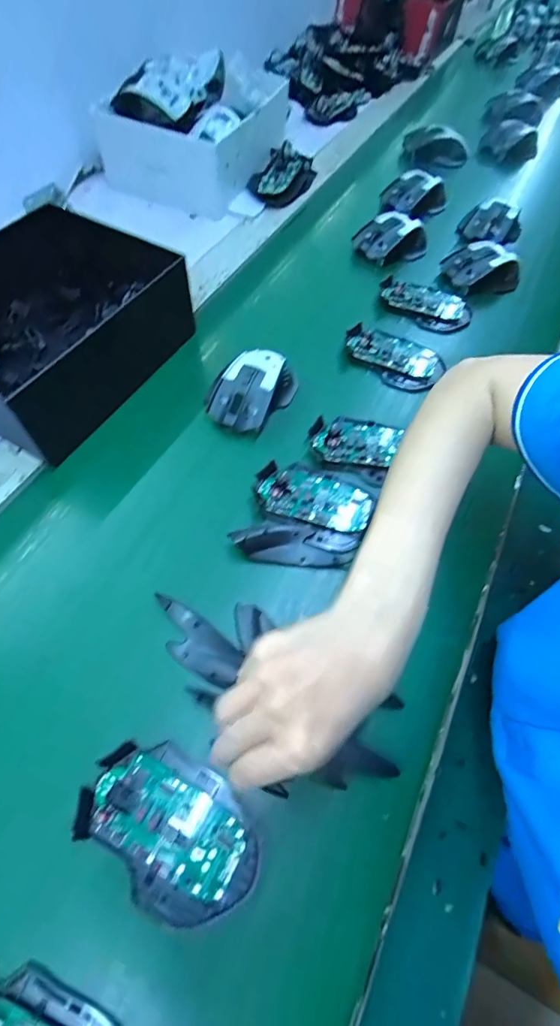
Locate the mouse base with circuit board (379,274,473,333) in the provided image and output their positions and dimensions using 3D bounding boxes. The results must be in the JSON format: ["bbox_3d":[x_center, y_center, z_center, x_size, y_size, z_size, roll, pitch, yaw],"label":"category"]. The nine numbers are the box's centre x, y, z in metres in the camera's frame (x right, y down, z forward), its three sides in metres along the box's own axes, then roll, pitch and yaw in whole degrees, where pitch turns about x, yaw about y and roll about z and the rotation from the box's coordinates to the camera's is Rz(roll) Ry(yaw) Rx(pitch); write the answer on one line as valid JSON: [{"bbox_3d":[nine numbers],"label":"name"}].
[{"bbox_3d":[0.179,-0.263,0.527,0.115,0.014,0.068,31,64,14],"label":"mouse base with circuit board"}]

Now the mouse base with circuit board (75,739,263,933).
[{"bbox_3d":[-0.068,0.196,0.266,0.113,0.022,0.073,32,64,14],"label":"mouse base with circuit board"}]

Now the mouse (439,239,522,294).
[{"bbox_3d":[0.262,-0.317,0.546,0.089,0.030,0.064,-4,61,-5],"label":"mouse"}]

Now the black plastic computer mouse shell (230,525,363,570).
[{"bbox_3d":[0.015,0.026,0.360,0.105,0.020,0.034,6,61,0],"label":"black plastic computer mouse shell"}]

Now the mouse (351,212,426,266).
[{"bbox_3d":[0.149,-0.364,0.563,0.095,0.034,0.058,-13,62,-10],"label":"mouse"}]

